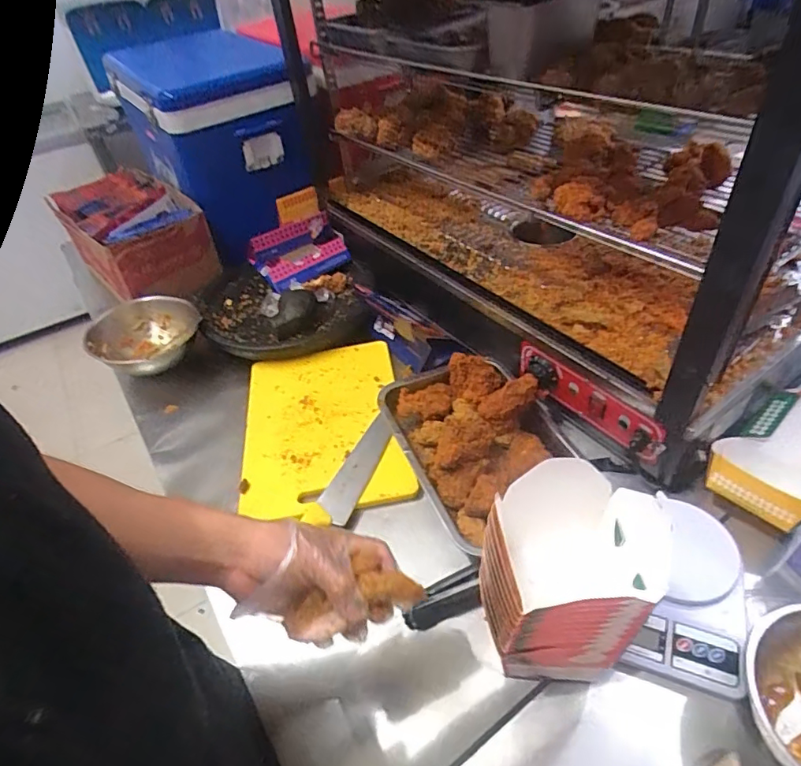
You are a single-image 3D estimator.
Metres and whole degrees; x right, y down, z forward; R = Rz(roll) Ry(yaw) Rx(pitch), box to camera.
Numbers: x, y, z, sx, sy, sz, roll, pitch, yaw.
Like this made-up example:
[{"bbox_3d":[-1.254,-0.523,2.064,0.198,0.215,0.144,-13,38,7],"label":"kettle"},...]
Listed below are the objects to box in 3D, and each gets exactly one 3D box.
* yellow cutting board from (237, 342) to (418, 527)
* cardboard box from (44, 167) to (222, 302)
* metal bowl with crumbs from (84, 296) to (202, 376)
[{"bbox_3d":[-0.122,0.060,0.808,0.235,0.013,0.338,-11,43,-3],"label":"yellow cutting board"},{"bbox_3d":[-0.548,-0.311,1.082,0.202,0.144,0.352,-37,51,-28],"label":"cardboard box"},{"bbox_3d":[-0.468,-0.080,0.943,0.192,0.067,0.172,-11,44,-4],"label":"metal bowl with crumbs"}]

